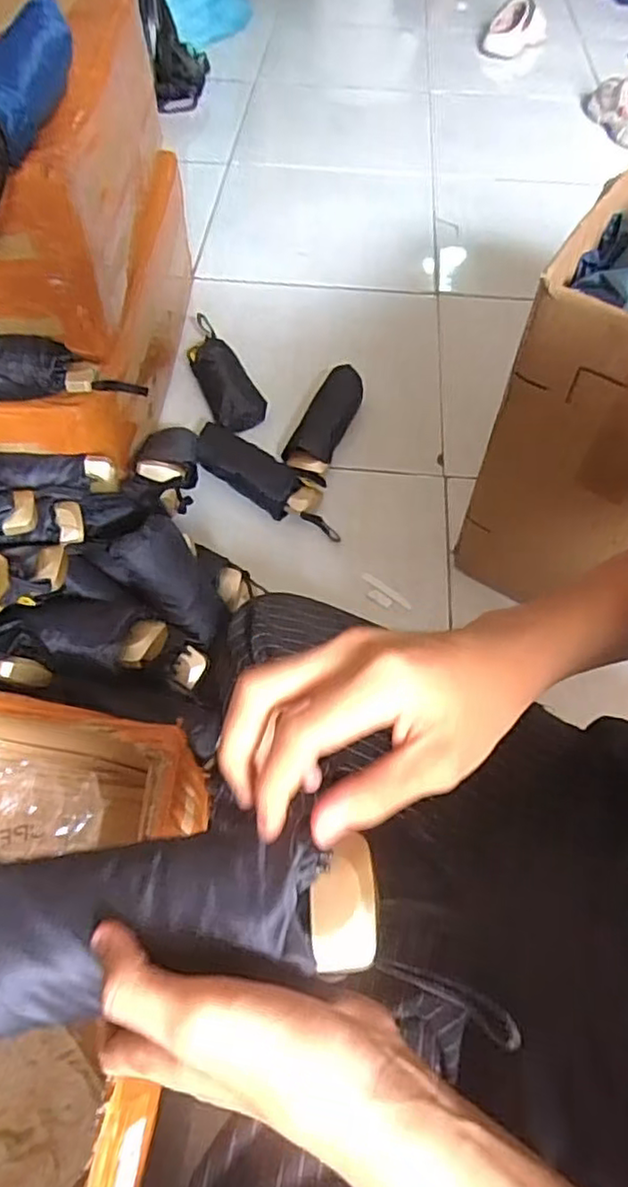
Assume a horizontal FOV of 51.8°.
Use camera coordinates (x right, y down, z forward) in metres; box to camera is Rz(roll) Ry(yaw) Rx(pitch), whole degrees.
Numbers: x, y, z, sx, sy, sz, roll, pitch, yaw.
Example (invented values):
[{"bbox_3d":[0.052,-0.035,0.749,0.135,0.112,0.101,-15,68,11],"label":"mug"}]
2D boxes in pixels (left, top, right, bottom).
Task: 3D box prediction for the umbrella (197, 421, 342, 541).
[{"bbox_3d":[-0.054,-0.137,0.785,0.217,0.037,0.075,32,62,18],"label":"umbrella"}]

